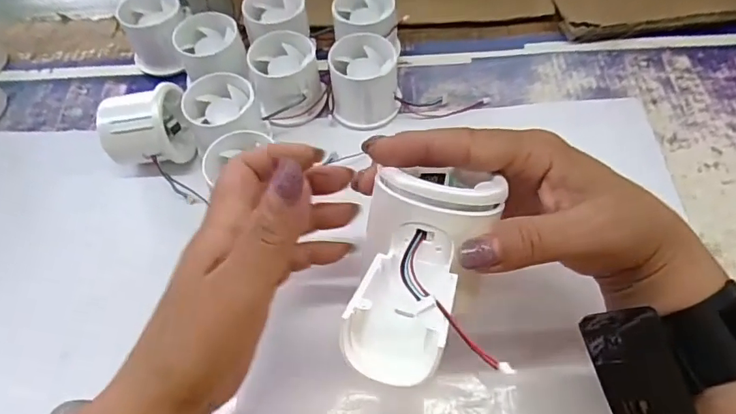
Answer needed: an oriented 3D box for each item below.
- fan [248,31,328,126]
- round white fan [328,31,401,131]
[{"bbox_3d":[-0.063,-0.100,0.390,0.052,0.044,0.058,-17,60,-6],"label":"fan"},{"bbox_3d":[-0.002,-0.098,0.387,0.051,0.051,0.055,-1,60,2],"label":"round white fan"}]

